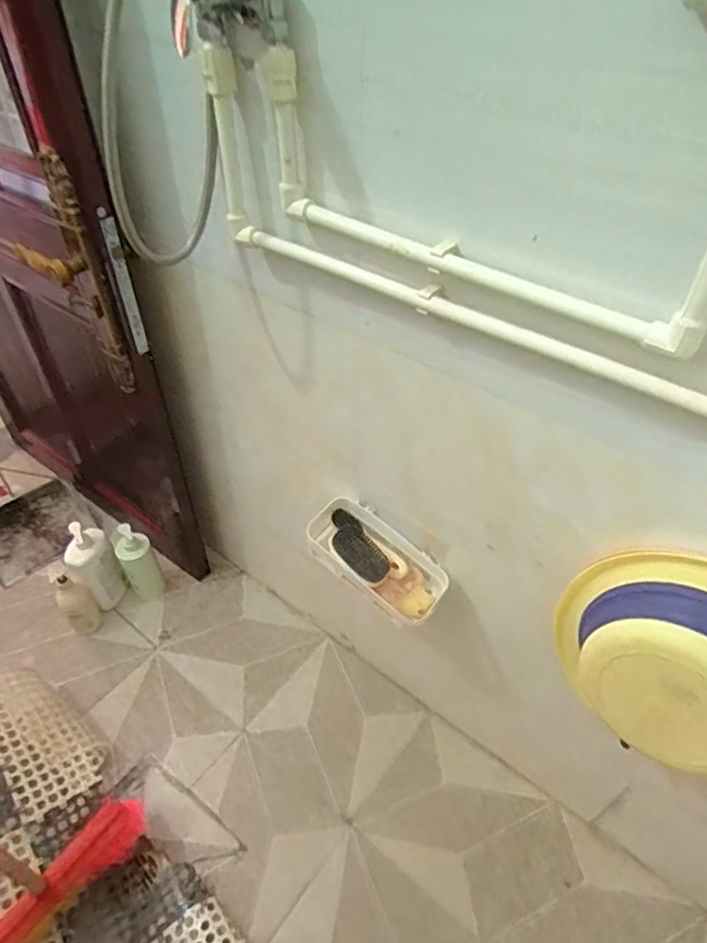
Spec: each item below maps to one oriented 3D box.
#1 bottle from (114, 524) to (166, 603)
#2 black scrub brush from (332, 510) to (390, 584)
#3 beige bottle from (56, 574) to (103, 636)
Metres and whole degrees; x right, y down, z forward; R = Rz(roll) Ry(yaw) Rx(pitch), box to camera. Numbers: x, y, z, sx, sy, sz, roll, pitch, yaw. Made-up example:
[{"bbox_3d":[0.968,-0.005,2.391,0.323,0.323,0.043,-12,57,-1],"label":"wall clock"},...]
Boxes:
[{"bbox_3d":[-0.526,0.228,1.433,0.083,0.209,0.089,-23,49,-22],"label":"bottle"},{"bbox_3d":[0.002,0.133,1.022,0.066,0.042,0.152,-25,50,-24],"label":"black scrub brush"},{"bbox_3d":[-0.656,0.312,1.379,0.075,0.187,0.066,-33,54,-30],"label":"beige bottle"}]

